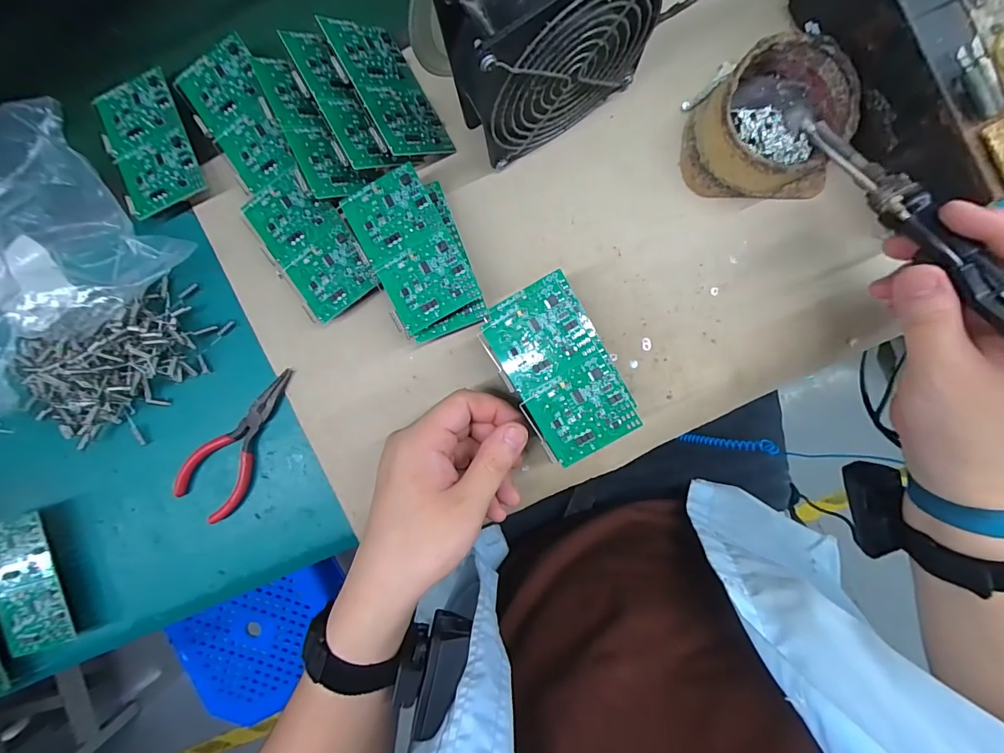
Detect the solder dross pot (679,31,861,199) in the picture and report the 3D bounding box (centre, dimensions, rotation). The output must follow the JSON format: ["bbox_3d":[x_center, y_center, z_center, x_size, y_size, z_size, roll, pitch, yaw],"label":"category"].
[{"bbox_3d":[0.176,-0.172,0.285,0.099,0.044,0.093,0,89,4],"label":"solder dross pot"}]

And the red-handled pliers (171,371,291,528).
[{"bbox_3d":[-0.201,0.048,0.329,0.048,0.014,0.129,31,92,4],"label":"red-handled pliers"}]

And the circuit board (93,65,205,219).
[{"bbox_3d":[-0.260,-0.170,0.315,0.059,0.011,0.097,-24,88,4],"label":"circuit board"}]

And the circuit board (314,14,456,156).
[{"bbox_3d":[-0.075,-0.198,0.297,0.057,0.004,0.099,-30,91,-40],"label":"circuit board"}]

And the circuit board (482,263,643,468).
[{"bbox_3d":[0.036,-0.005,0.273,0.065,0.018,0.110,-30,87,3],"label":"circuit board"}]

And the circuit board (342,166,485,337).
[{"bbox_3d":[-0.061,-0.085,0.288,0.056,0.007,0.101,-28,90,3],"label":"circuit board"}]

